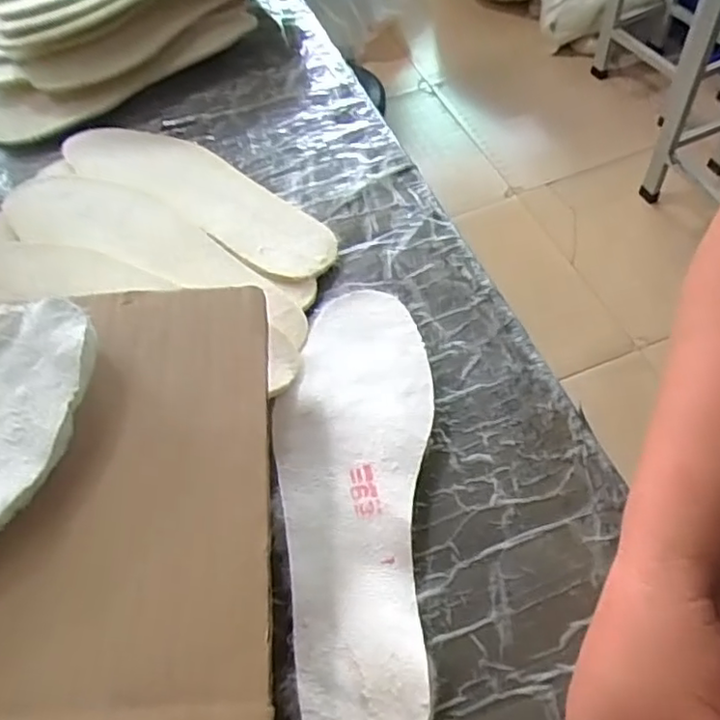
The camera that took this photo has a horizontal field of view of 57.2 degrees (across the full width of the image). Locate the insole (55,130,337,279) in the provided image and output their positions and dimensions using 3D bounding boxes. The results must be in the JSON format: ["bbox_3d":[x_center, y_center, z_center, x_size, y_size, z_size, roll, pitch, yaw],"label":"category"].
[{"bbox_3d":[-0.124,-0.139,0.528,0.256,0.004,0.086,28,63,22],"label":"insole"}]

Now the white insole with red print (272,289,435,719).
[{"bbox_3d":[-0.005,0.070,0.371,0.087,0.019,0.267,2,53,-1],"label":"white insole with red print"}]

